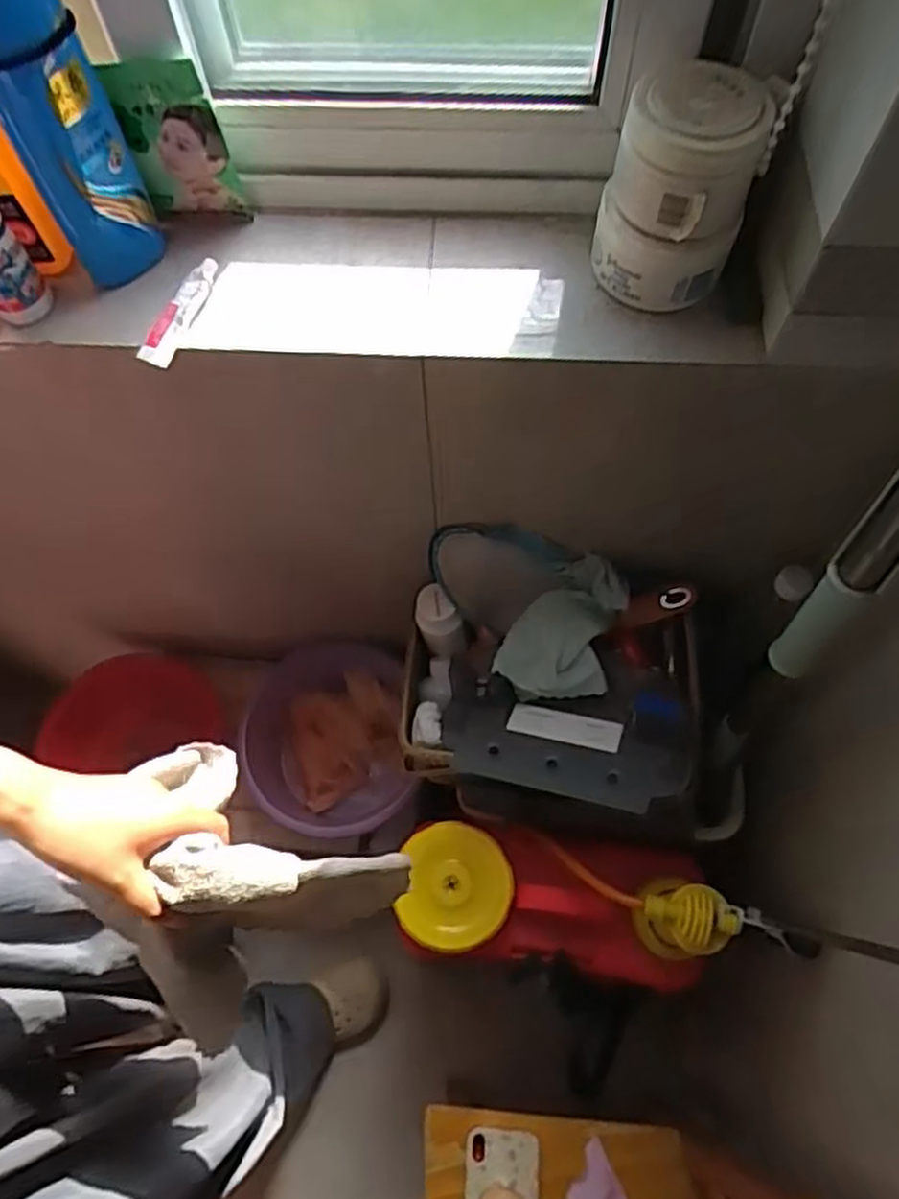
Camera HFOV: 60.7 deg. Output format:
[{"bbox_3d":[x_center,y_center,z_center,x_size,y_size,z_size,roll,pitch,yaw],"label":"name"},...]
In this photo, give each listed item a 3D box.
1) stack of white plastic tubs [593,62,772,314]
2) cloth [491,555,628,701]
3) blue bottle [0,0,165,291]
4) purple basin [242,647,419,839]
[{"bbox_3d":[0.154,-0.282,0.523,0.096,0.115,0.104,17,68,9],"label":"stack of white plastic tubs"},{"bbox_3d":[0.122,0.034,0.785,0.108,0.062,0.145,27,70,12],"label":"cloth"},{"bbox_3d":[-0.249,-0.303,0.493,0.065,0.215,0.044,-24,68,-9],"label":"blue bottle"},{"bbox_3d":[-0.172,0.191,1.037,0.227,0.068,0.248,-1,66,1],"label":"purple basin"}]

